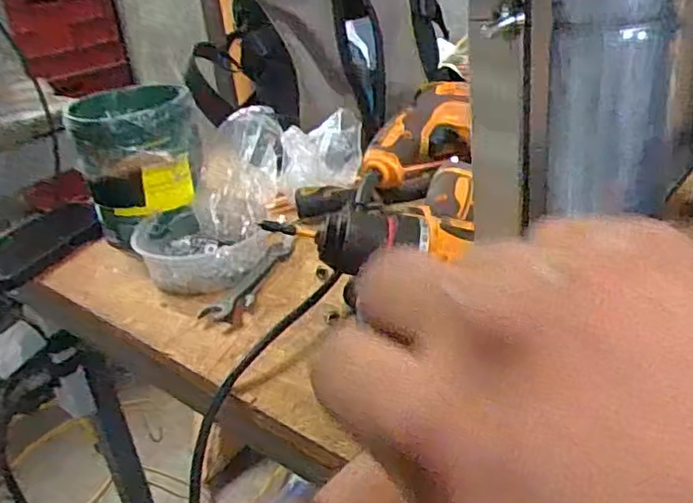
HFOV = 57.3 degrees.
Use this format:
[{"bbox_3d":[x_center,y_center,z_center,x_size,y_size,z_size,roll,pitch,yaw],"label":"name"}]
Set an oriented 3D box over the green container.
[{"bbox_3d":[-0.191,-0.086,0.602,0.113,0.124,0.133,-17,28,-19],"label":"green container"}]

